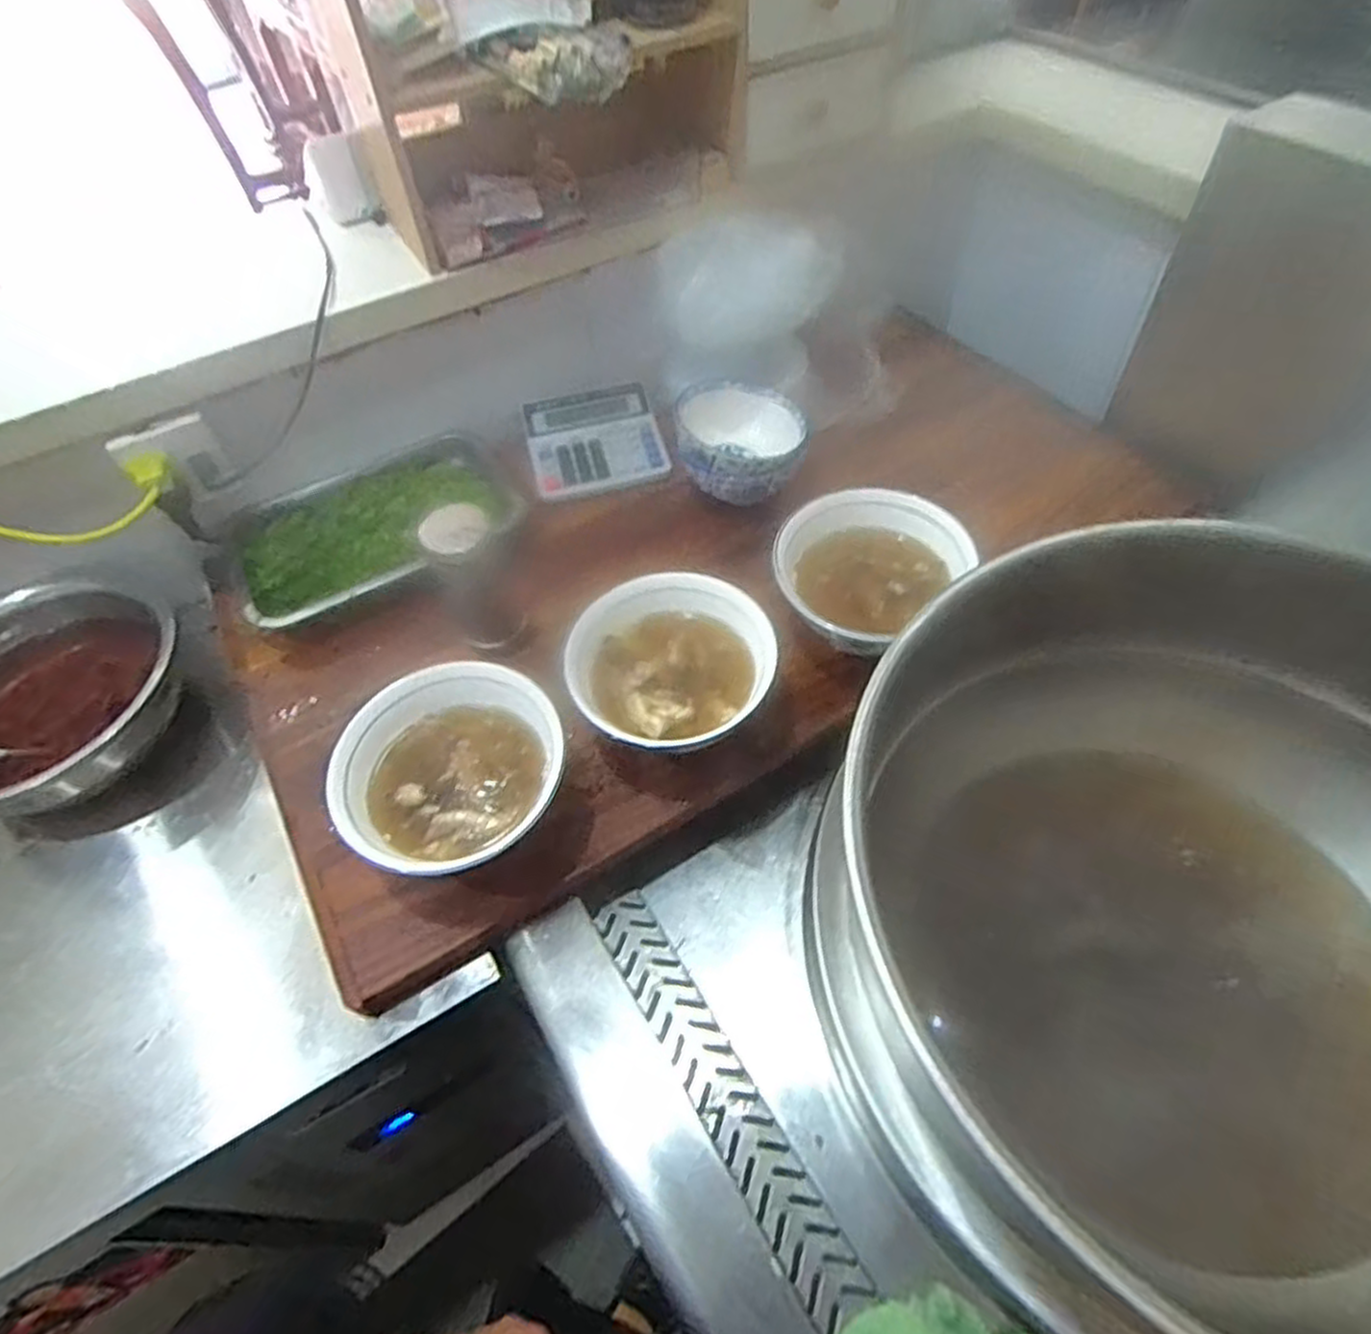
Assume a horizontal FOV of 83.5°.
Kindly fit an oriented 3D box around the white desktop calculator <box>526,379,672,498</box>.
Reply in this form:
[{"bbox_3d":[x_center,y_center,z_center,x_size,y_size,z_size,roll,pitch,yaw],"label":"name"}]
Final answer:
[{"bbox_3d":[-0.111,-0.277,0.940,0.157,0.024,0.173,-14,55,-8],"label":"white desktop calculator"}]

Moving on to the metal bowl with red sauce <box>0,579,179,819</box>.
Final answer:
[{"bbox_3d":[-0.629,0.050,0.755,0.248,0.111,0.257,-1,54,2],"label":"metal bowl with red sauce"}]

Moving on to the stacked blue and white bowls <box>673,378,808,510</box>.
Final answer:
[{"bbox_3d":[0.063,-0.246,0.858,0.138,0.091,0.133,-1,54,2],"label":"stacked blue and white bowls"}]

